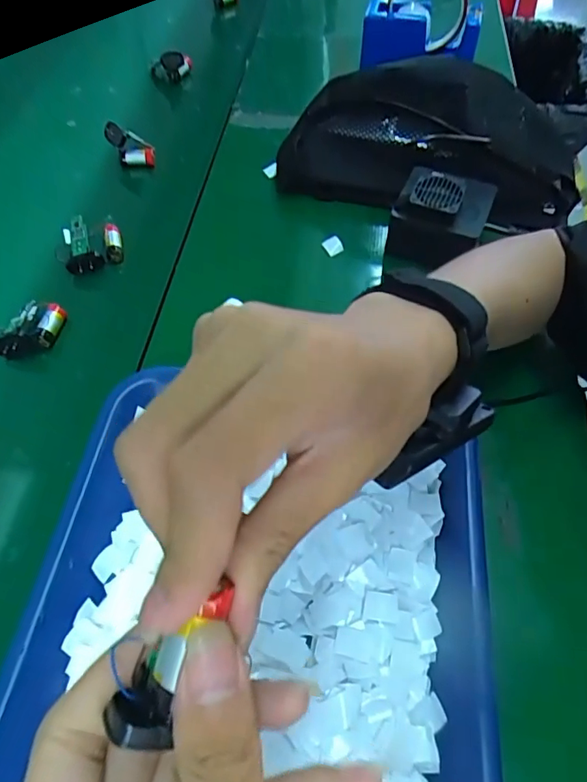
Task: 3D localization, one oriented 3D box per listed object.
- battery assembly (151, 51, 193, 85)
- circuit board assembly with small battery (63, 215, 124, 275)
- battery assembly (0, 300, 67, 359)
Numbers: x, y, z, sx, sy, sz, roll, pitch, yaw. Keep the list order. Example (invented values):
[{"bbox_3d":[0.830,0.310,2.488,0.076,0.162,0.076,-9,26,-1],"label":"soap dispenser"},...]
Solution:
[{"bbox_3d":[-0.154,-0.409,0.622,0.050,0.034,0.016,-13,58,-9],"label":"battery assembly"},{"bbox_3d":[-0.185,-0.135,0.453,0.049,0.028,0.044,-9,58,-7],"label":"circuit board assembly with small battery"},{"bbox_3d":[-0.217,-0.051,0.405,0.060,0.021,0.036,-39,65,-23],"label":"battery assembly"}]

